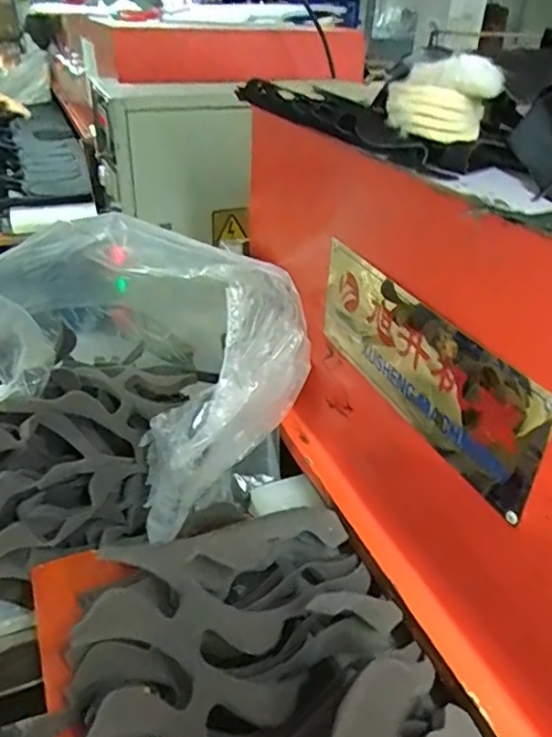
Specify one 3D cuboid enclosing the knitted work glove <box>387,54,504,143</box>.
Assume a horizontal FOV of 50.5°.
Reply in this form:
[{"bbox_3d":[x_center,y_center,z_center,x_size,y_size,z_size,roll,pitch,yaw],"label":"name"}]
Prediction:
[{"bbox_3d":[0.129,-0.214,0.469,0.087,0.063,0.054,-10,41,-4],"label":"knitted work glove"}]

